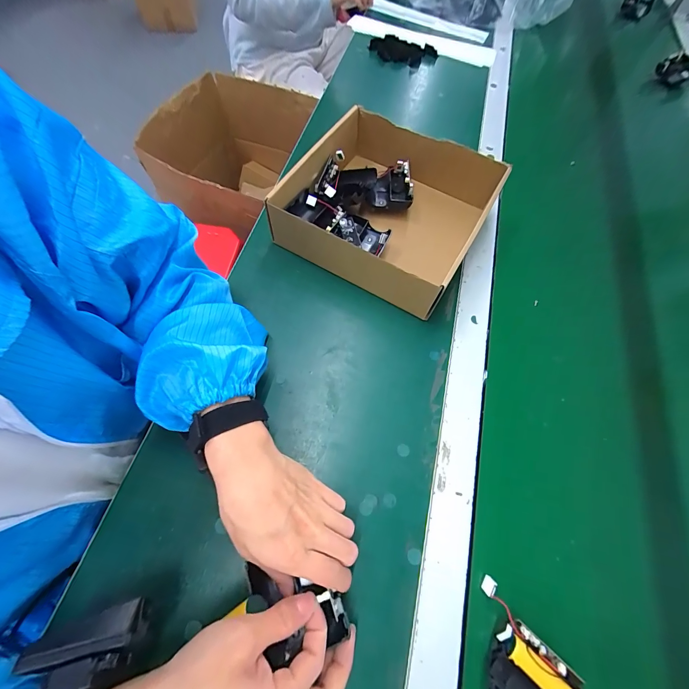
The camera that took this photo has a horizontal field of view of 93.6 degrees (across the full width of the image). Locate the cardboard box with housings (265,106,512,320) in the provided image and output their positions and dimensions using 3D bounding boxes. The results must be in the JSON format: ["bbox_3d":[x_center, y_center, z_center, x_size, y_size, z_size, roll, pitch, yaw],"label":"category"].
[{"bbox_3d":[0.060,-0.186,0.441,0.232,0.081,0.226,29,67,11],"label":"cardboard box with housings"}]

